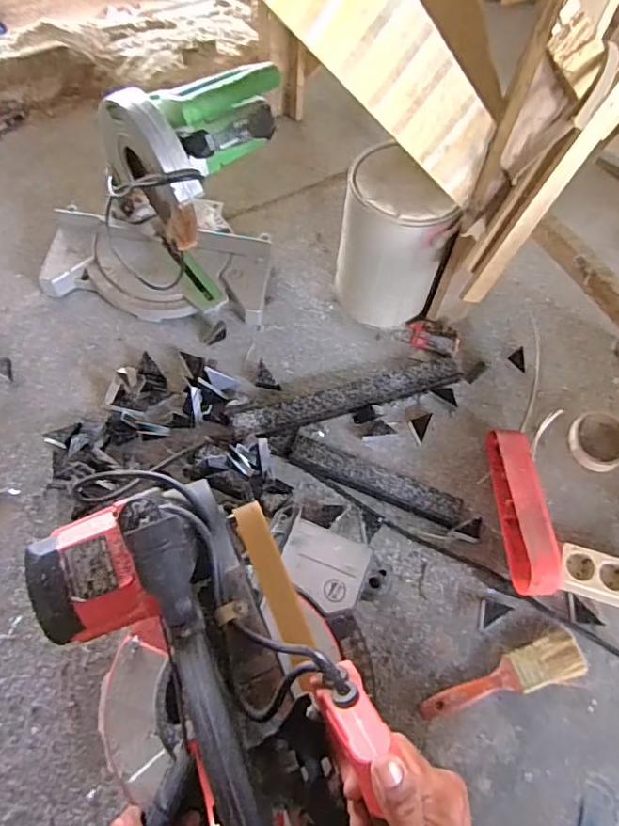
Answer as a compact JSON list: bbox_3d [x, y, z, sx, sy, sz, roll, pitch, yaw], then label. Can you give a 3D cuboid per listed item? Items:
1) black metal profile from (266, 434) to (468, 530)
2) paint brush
[{"bbox_3d":[0.084,0.093,0.814,0.281,0.020,0.045,21,64,7],"label":"black metal profile"},{"bbox_3d":[0.246,0.335,0.708,0.220,0.017,0.054,-13,65,-10],"label":"paint brush"}]

